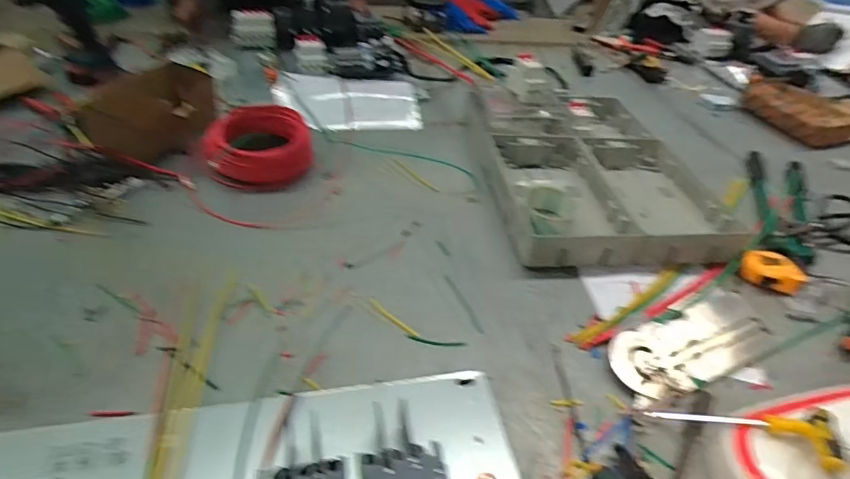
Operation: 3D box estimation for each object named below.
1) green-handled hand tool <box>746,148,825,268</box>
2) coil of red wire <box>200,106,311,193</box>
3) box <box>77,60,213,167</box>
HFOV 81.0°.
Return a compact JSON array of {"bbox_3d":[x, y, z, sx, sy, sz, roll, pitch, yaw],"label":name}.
[{"bbox_3d":[0.658,-0.072,0.910,0.098,0.027,0.375,21,43,16],"label":"green-handled hand tool"},{"bbox_3d":[-0.301,-0.168,0.893,0.184,0.081,0.151,-23,49,-30],"label":"coil of red wire"},{"bbox_3d":[-0.475,-0.247,0.931,0.134,0.097,0.292,12,41,5],"label":"box"}]

